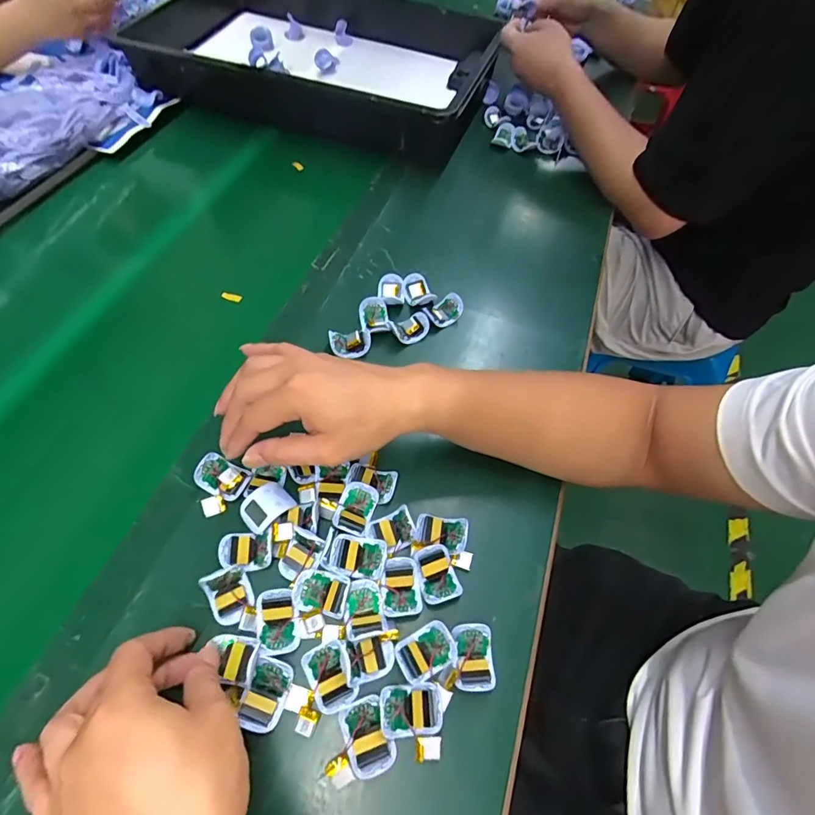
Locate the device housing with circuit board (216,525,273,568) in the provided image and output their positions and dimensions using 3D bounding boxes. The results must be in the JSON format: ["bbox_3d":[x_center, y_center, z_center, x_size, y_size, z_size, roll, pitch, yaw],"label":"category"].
[{"bbox_3d":[-0.128,0.112,0.364,0.040,0.010,0.029,-5,59,-6],"label":"device housing with circuit board"}]

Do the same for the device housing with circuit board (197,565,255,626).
[{"bbox_3d":[-0.132,0.139,0.339,0.029,0.023,0.033,-25,63,-18],"label":"device housing with circuit board"}]

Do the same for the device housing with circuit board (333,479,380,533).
[{"bbox_3d":[-0.044,0.084,0.381,0.029,0.013,0.041,18,59,8],"label":"device housing with circuit board"}]

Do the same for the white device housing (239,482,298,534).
[{"bbox_3d":[-0.116,0.081,0.378,0.030,0.015,0.040,39,64,19],"label":"white device housing"}]

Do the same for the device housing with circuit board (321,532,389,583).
[{"bbox_3d":[-0.040,0.115,0.358,0.047,0.019,0.031,11,58,3],"label":"device housing with circuit board"}]

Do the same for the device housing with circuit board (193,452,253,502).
[{"bbox_3d":[-0.157,0.059,0.388,0.043,0.008,0.031,25,80,0],"label":"device housing with circuit board"}]

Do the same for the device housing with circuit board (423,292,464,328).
[{"bbox_3d":[0.042,-0.109,0.510,0.032,0.013,0.042,35,62,17],"label":"device housing with circuit board"}]

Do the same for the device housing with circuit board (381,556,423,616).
[{"bbox_3d":[-0.005,0.137,0.353,0.028,0.008,0.044,-7,59,-8],"label":"device housing with circuit board"}]

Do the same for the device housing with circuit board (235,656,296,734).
[{"bbox_3d":[-0.097,0.194,0.311,0.028,0.011,0.041,16,59,6],"label":"device housing with circuit board"}]

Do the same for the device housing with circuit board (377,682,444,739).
[{"bbox_3d":[0.002,0.205,0.311,0.043,0.009,0.029,-2,58,-5],"label":"device housing with circuit board"}]

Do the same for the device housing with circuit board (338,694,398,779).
[{"bbox_3d":[-0.027,0.217,0.302,0.030,0.009,0.042,-21,62,-16],"label":"device housing with circuit board"}]

